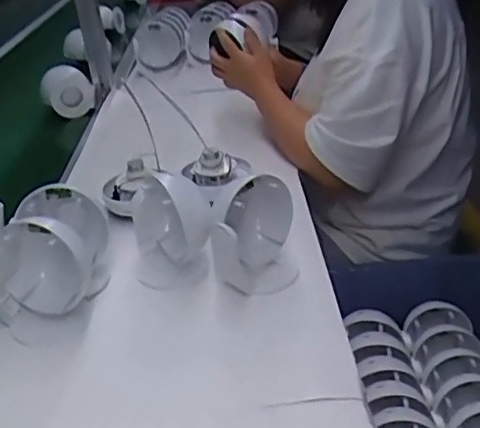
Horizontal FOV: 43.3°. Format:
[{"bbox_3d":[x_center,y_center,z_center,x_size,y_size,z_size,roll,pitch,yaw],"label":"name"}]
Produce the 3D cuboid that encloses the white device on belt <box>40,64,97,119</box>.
[{"bbox_3d":[-0.375,-0.261,1.303,0.117,0.085,0.086,-13,29,-12],"label":"white device on belt"}]

